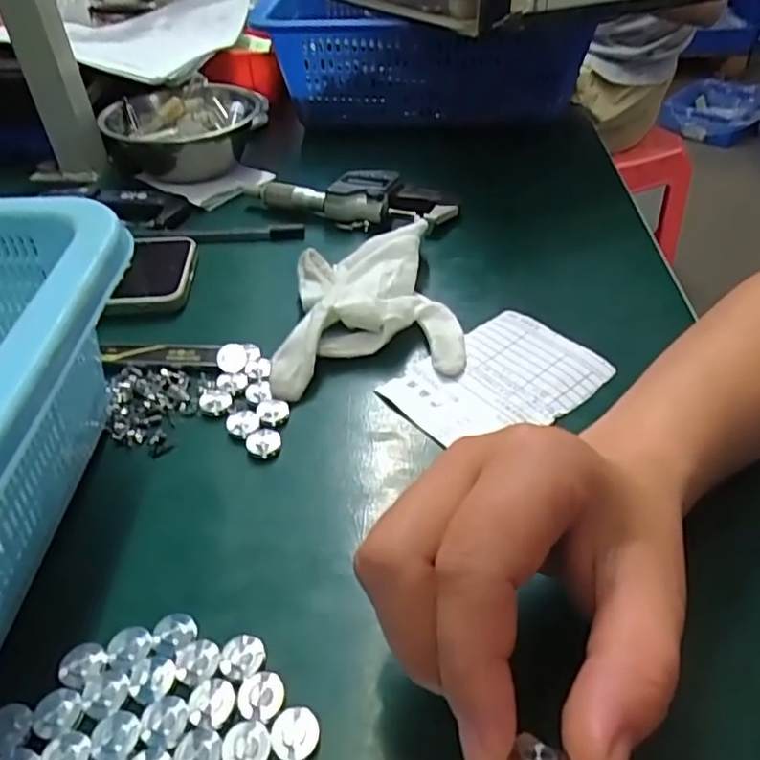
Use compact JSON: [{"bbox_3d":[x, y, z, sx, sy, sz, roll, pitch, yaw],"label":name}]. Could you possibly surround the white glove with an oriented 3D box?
[{"bbox_3d":[-0.012,-0.044,0.347,0.103,0.032,0.111,-8,43,-8],"label":"white glove"}]

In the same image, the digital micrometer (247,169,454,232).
[{"bbox_3d":[-0.024,-0.132,0.442,0.155,0.024,0.044,6,43,7],"label":"digital micrometer"}]

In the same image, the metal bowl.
[{"bbox_3d":[-0.163,-0.210,0.513,0.123,0.047,0.123,-20,45,-20],"label":"metal bowl"}]

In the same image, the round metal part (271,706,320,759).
[{"bbox_3d":[-0.027,0.112,0.193,0.015,0.004,0.015,-1,42,1],"label":"round metal part"}]

